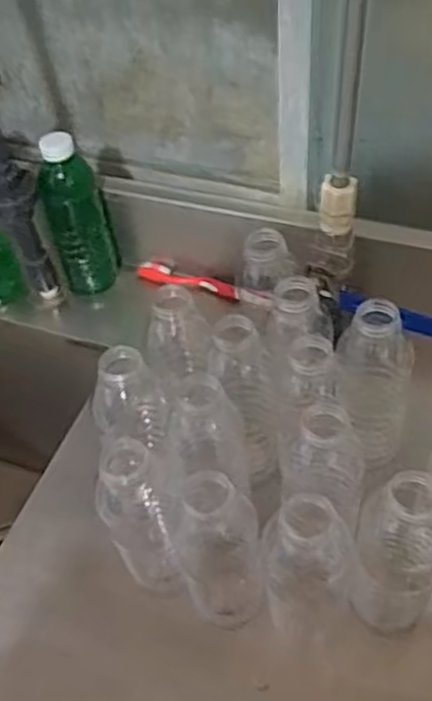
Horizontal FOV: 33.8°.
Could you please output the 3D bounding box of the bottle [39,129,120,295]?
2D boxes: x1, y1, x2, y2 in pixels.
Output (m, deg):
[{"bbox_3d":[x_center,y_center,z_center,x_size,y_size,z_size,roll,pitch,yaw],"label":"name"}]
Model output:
[{"bbox_3d":[-0.143,-0.139,0.725,0.058,0.177,0.048,-13,50,-5],"label":"bottle"}]

